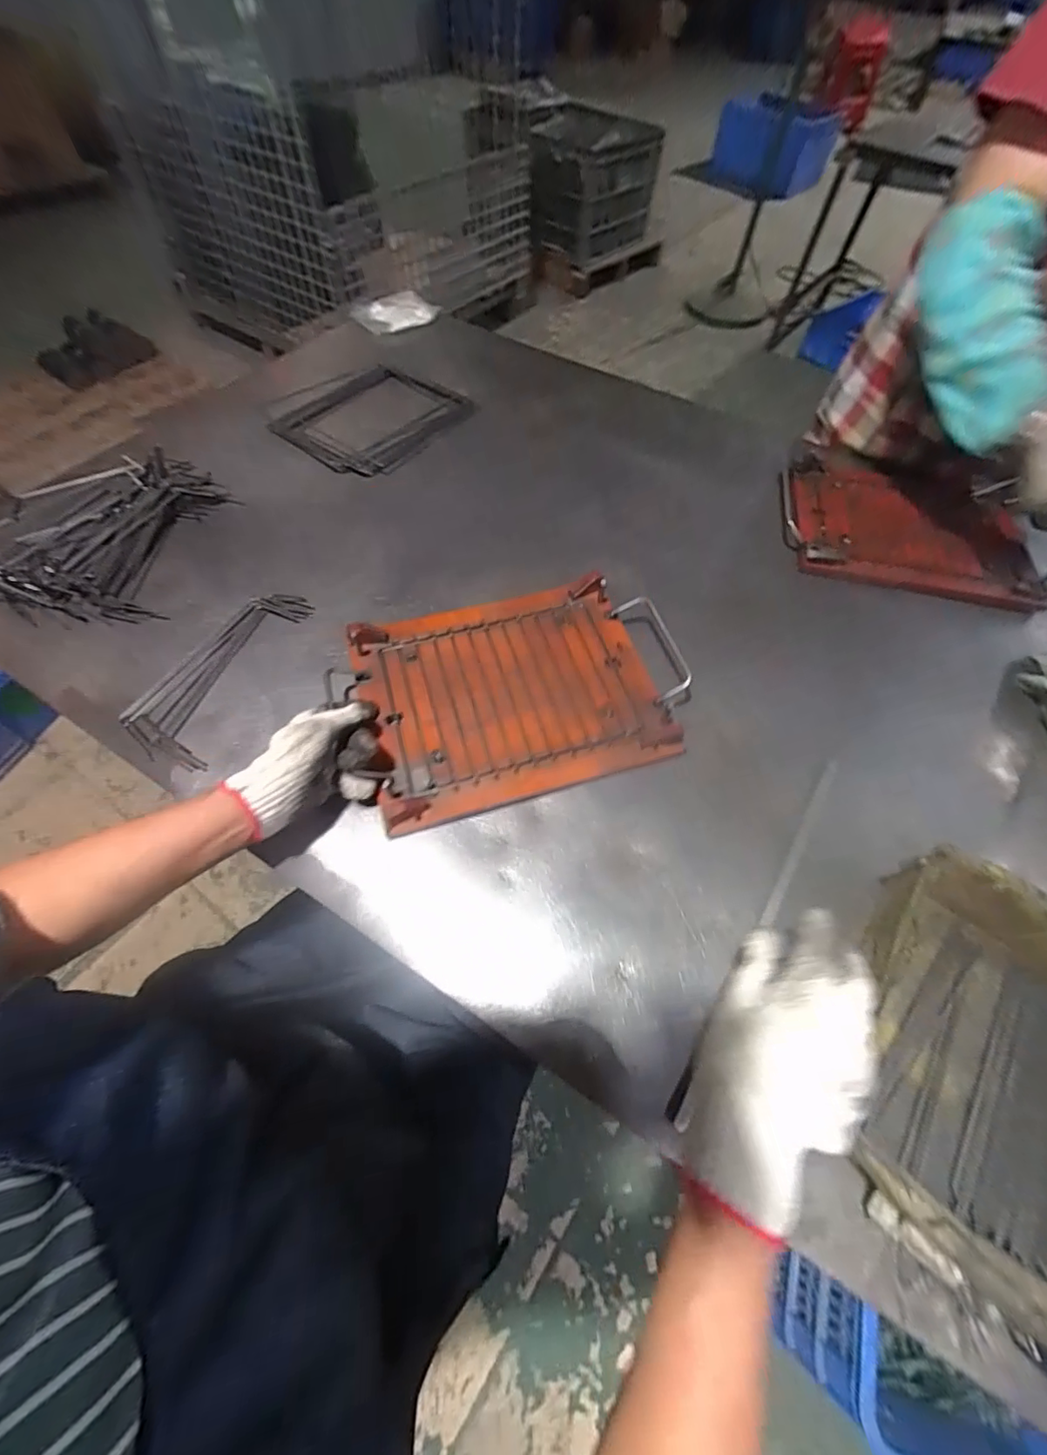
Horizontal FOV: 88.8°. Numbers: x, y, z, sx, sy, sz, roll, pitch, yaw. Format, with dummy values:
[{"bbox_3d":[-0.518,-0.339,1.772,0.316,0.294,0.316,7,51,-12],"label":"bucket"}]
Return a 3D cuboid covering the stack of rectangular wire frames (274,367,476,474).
[{"bbox_3d":[-0.239,-0.492,0.849,0.228,0.020,0.249,30,61,15],"label":"stack of rectangular wire frames"}]

